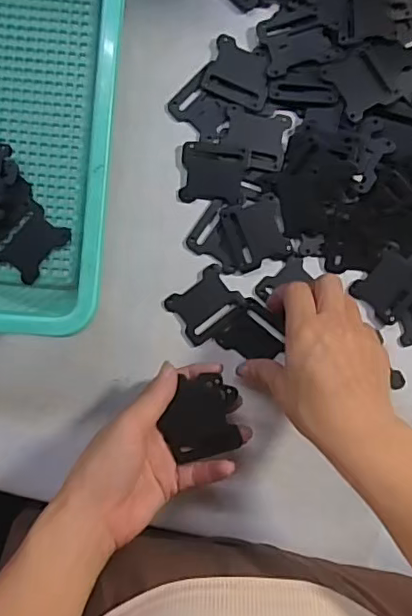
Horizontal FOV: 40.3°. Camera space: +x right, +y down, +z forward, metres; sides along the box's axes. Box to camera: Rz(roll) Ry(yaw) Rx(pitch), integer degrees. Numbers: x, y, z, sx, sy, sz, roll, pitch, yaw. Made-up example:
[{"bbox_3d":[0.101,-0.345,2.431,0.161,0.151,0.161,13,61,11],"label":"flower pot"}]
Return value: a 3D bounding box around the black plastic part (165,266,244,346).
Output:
[{"bbox_3d":[0.000,-0.002,0.425,0.050,0.004,0.041,-35,94,-1],"label":"black plastic part"}]

